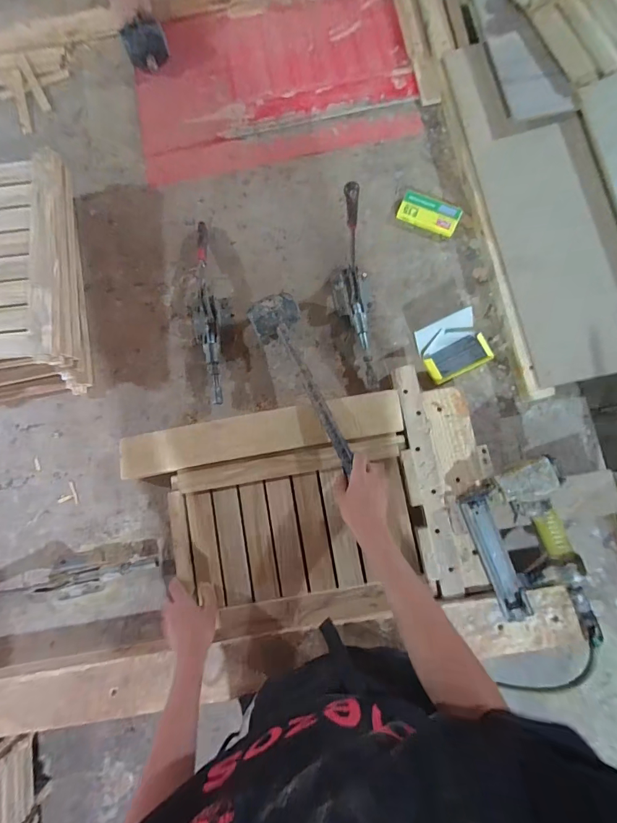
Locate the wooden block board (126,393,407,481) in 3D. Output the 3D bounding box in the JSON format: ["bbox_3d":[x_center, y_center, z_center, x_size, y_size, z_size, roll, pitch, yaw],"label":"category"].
[{"bbox_3d":[-0.089,0.044,0.665,0.522,0.029,0.075,-10,82,2],"label":"wooden block board"}]

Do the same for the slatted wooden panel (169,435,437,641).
[{"bbox_3d":[-0.026,0.228,0.659,0.433,0.028,0.301,-10,81,1],"label":"slatted wooden panel"}]

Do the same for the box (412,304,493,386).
[{"bbox_3d":[0.281,-0.126,0.705,0.120,0.026,0.110,-25,81,-1],"label":"box"}]

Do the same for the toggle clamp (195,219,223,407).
[{"bbox_3d":[-0.215,-0.205,0.738,0.053,0.050,0.390,-8,81,2],"label":"toggle clamp"}]

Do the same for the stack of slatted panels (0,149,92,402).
[{"bbox_3d":[-0.623,-0.252,0.726,0.305,0.108,0.485,-7,81,2],"label":"stack of slatted panels"}]

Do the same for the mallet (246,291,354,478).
[{"bbox_3d":[-0.007,-0.054,0.680,0.088,0.069,0.357,-23,77,-1],"label":"mallet"}]

